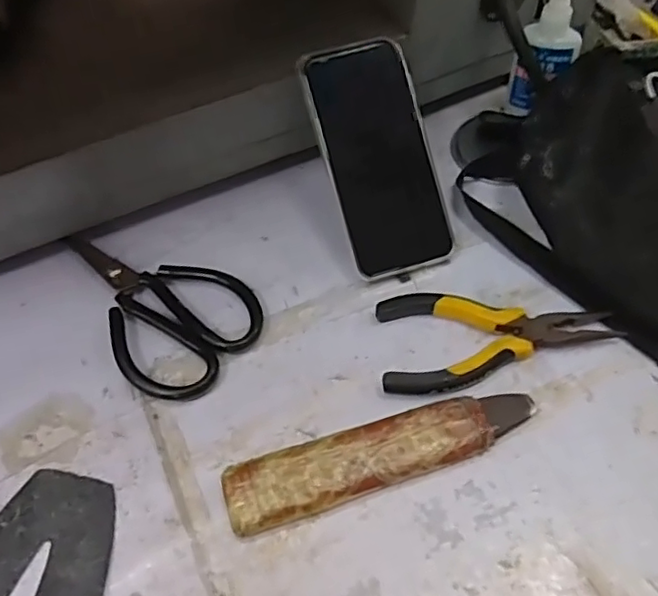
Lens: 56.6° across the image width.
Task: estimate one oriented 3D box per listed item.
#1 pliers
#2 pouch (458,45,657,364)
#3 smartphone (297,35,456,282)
[{"bbox_3d":[0.110,0.026,0.407,0.152,0.016,0.068,-6,56,0],"label":"pliers"},{"bbox_3d":[0.221,-0.055,0.410,0.128,0.083,0.276,-37,62,-19],"label":"pouch"},{"bbox_3d":[0.037,-0.101,0.443,0.077,0.010,0.166,-18,94,-8],"label":"smartphone"}]

